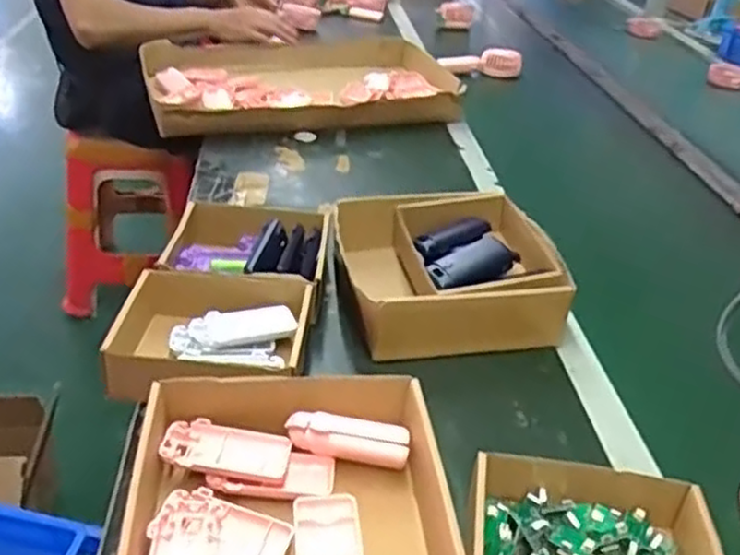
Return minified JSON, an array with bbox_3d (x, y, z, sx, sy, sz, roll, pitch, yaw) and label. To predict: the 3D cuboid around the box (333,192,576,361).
[{"bbox_3d":[0.082,-0.012,0.786,0.216,0.077,0.216,-2,34,-13],"label":"box"}]

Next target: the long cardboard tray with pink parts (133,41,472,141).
[{"bbox_3d":[-0.132,-0.361,1.289,0.513,0.064,0.396,-5,35,-16],"label":"long cardboard tray with pink parts"}]

